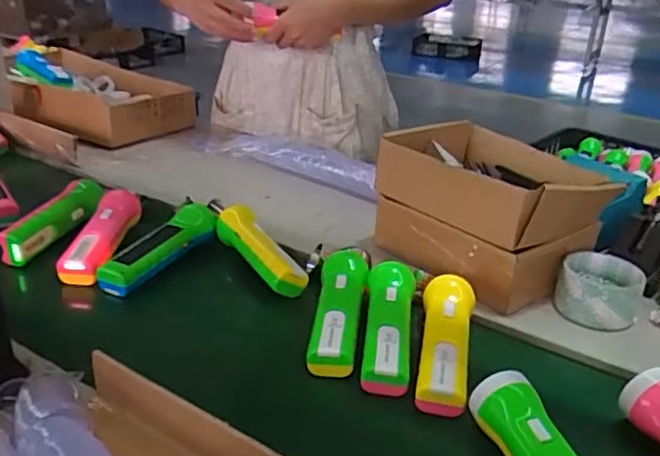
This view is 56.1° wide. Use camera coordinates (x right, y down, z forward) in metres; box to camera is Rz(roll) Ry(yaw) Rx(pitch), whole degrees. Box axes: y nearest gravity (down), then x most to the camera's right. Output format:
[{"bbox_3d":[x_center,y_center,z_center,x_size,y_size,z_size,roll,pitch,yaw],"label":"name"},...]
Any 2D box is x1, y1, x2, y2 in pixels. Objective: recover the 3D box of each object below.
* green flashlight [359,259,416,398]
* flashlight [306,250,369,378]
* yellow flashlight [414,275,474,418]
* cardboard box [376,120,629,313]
[{"bbox_3d":[0.056,0.091,0.602,0.046,0.034,0.157,5,26,8],"label":"green flashlight"},{"bbox_3d":[0.010,0.080,0.631,0.047,0.042,0.177,4,27,4],"label":"flashlight"},{"bbox_3d":[0.108,0.105,0.585,0.047,0.041,0.157,7,27,12],"label":"yellow flashlight"},{"bbox_3d":[0.201,-0.031,0.748,0.223,0.136,0.224,-19,32,-35],"label":"cardboard box"}]

